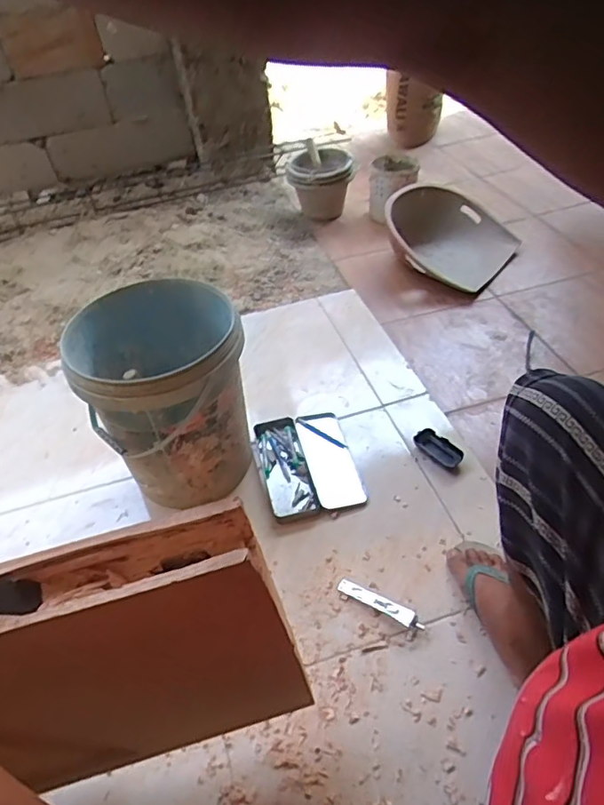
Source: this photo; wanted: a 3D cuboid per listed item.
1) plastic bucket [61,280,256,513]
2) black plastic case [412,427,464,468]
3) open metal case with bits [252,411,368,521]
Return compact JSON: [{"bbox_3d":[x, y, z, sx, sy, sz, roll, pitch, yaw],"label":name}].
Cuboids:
[{"bbox_3d":[-0.255,0.001,1.065,0.291,0.384,0.280,-2,45,2],"label":"plastic bucket"},{"bbox_3d":[0.295,0.096,1.163,0.056,0.016,0.110,-34,52,-27],"label":"black plastic case"},{"bbox_3d":[0.009,0.130,1.189,0.199,0.020,0.268,-11,45,-7],"label":"open metal case with bits"}]

